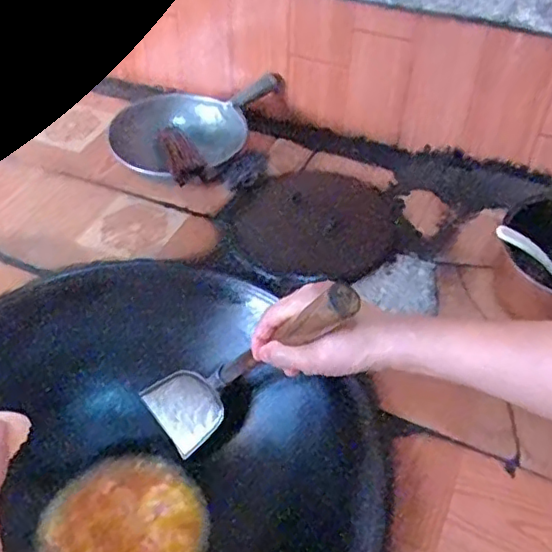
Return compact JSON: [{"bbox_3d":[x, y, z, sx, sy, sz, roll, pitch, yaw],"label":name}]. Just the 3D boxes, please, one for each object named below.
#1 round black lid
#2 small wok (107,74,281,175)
[{"bbox_3d":[0.049,-0.081,0.838,0.225,0.034,0.208,1,44,-1],"label":"round black lid"},{"bbox_3d":[-0.134,-0.235,0.943,0.170,0.081,0.293,30,51,27],"label":"small wok"}]

